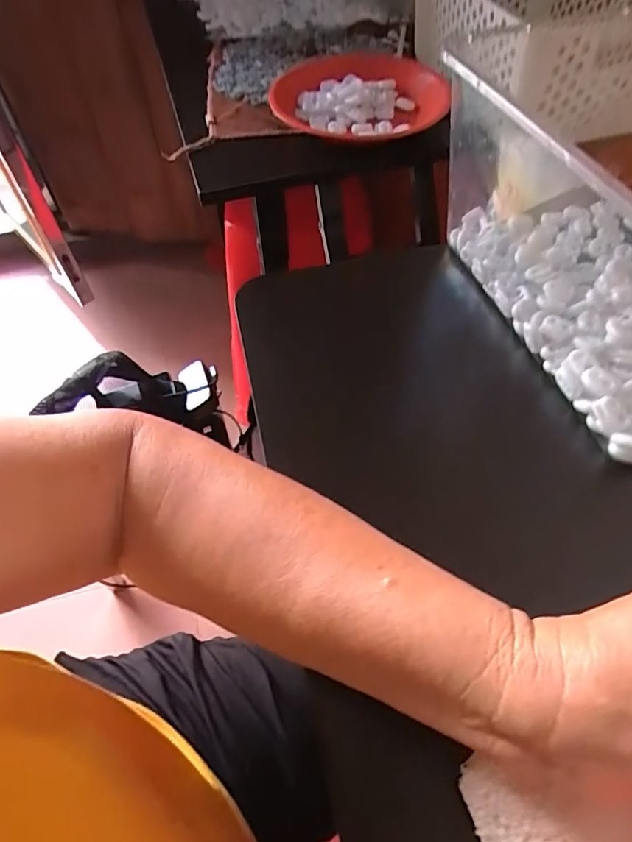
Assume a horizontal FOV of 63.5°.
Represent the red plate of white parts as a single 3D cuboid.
[{"bbox_3d":[0.042,-0.379,0.593,0.191,0.034,0.215,-19,55,-11],"label":"red plate of white parts"}]

